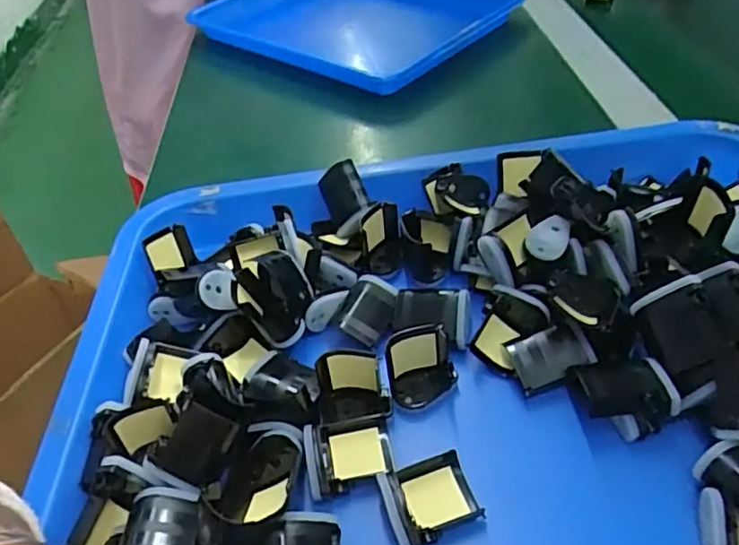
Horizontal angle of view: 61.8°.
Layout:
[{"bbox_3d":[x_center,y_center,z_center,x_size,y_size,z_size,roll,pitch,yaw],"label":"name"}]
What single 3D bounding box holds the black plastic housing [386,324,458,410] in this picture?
[{"bbox_3d":[0.028,0.048,0.320,0.034,0.037,0.022,-18,44,-11],"label":"black plastic housing"}]

